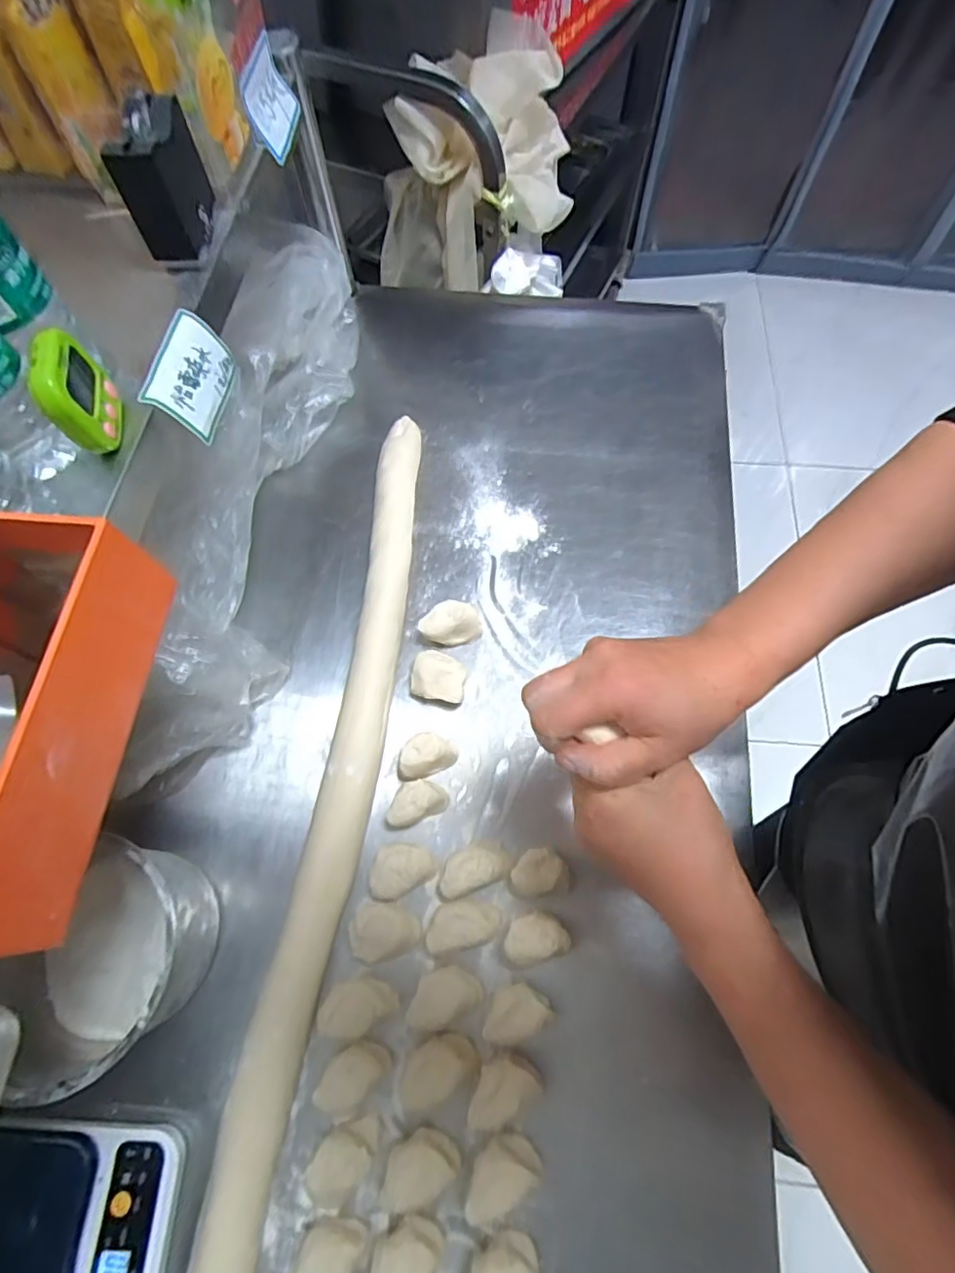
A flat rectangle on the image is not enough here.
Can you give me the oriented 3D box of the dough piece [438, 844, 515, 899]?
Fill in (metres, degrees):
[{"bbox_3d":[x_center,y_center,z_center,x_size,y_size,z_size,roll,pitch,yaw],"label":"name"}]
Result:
[{"bbox_3d":[-0.003,0.200,0.497,0.062,0.030,0.032,-20,68,-7],"label":"dough piece"}]

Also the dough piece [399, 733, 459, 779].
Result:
[{"bbox_3d":[-0.046,0.110,0.533,0.052,0.038,0.035,-15,68,-5],"label":"dough piece"}]

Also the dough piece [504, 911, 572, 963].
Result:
[{"bbox_3d":[0.047,0.245,0.474,0.051,0.036,0.032,-10,67,-3],"label":"dough piece"}]

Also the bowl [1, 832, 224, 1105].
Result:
[{"bbox_3d":[-0.279,0.245,0.443,0.134,0.112,0.145,-1,67,1],"label":"bowl"}]

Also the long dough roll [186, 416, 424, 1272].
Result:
[{"bbox_3d":[-0.131,0.202,0.483,0.067,0.034,0.974,5,67,4],"label":"long dough roll"}]

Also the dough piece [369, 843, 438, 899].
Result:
[{"bbox_3d":[-0.067,0.201,0.498,0.058,0.029,0.040,-26,69,-9],"label":"dough piece"}]

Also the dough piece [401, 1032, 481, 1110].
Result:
[{"bbox_3d":[-0.030,0.330,0.444,0.057,0.035,0.035,-23,69,-8],"label":"dough piece"}]

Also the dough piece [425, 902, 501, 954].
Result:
[{"bbox_3d":[-0.012,0.242,0.483,0.062,0.029,0.031,-13,67,-4],"label":"dough piece"}]

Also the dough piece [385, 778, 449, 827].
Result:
[{"bbox_3d":[-0.056,0.150,0.518,0.055,0.033,0.034,-27,69,-9],"label":"dough piece"}]

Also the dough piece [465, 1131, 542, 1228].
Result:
[{"bbox_3d":[0.016,0.388,0.415,0.054,0.040,0.036,-34,71,-12],"label":"dough piece"}]

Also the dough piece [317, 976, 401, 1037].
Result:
[{"bbox_3d":[-0.096,0.296,0.461,0.060,0.032,0.033,-12,67,-4],"label":"dough piece"}]

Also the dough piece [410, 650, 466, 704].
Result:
[{"bbox_3d":[-0.037,0.040,0.570,0.051,0.036,0.047,8,68,5],"label":"dough piece"}]

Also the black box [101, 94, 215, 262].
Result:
[{"bbox_3d":[-0.231,-0.340,0.422,0.037,0.075,0.081,2,68,1],"label":"black box"}]

